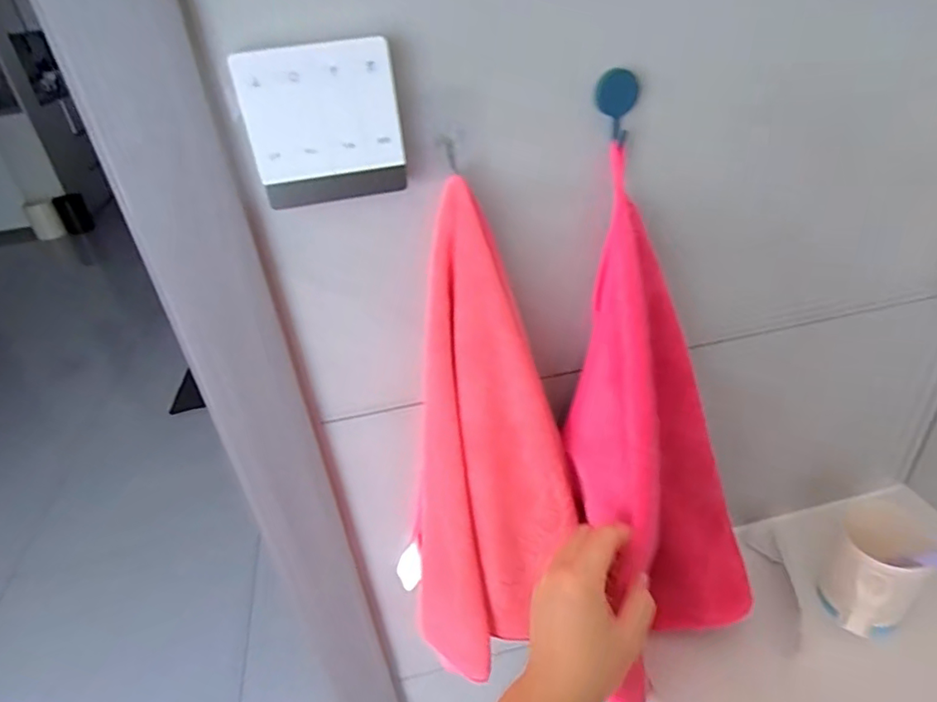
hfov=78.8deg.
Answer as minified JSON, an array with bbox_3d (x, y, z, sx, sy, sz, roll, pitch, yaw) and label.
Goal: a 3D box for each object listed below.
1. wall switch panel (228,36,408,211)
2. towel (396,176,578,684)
[{"bbox_3d":[-0.082,-0.129,0.330,0.084,0.084,0.014,-13,32,-13],"label":"wall switch panel"},{"bbox_3d":[0.007,0.098,0.478,0.123,0.431,0.095,-22,35,-27],"label":"towel"}]

